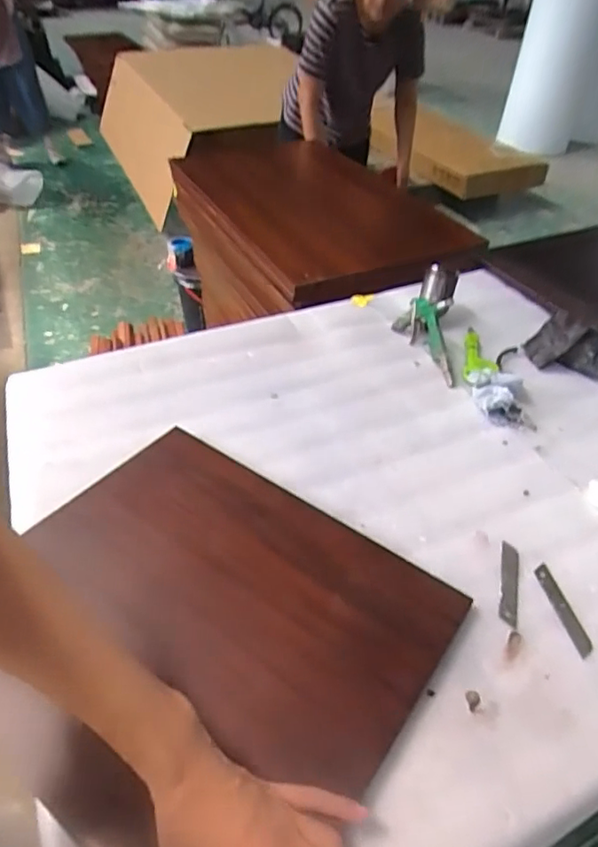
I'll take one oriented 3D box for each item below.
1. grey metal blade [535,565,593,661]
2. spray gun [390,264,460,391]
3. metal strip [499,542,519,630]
[{"bbox_3d":[0.265,0.186,0.552,0.018,0.004,0.096,-6,43,-8],"label":"grey metal blade"},{"bbox_3d":[0.201,-0.162,0.861,0.091,0.113,0.173,8,43,6],"label":"spray gun"},{"bbox_3d":[0.219,0.166,0.575,0.017,0.004,0.097,12,42,13],"label":"metal strip"}]

